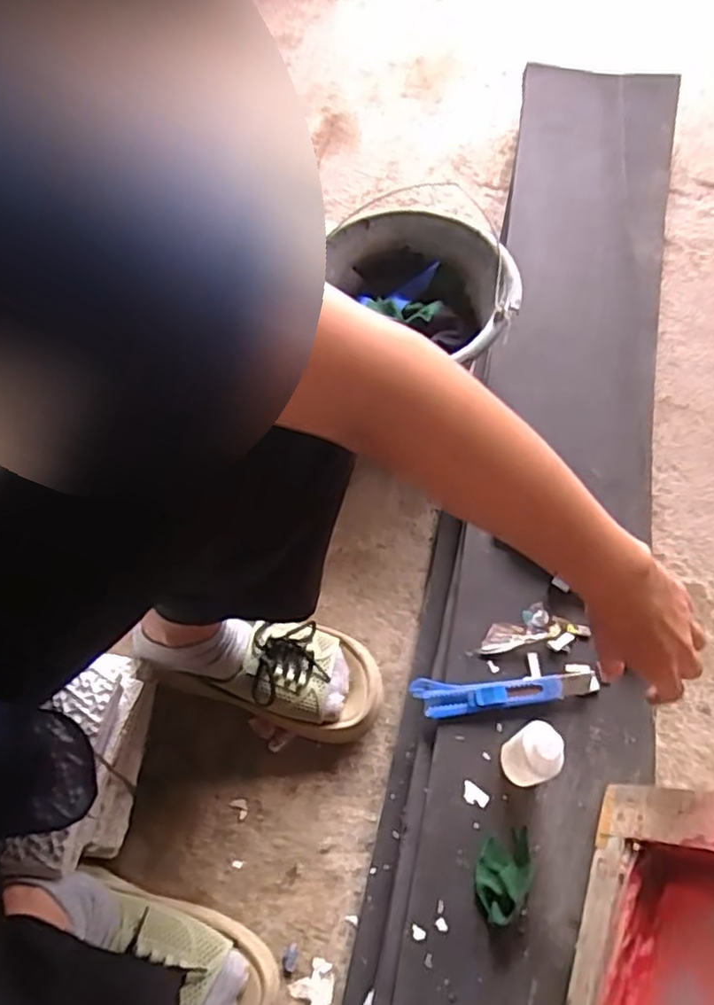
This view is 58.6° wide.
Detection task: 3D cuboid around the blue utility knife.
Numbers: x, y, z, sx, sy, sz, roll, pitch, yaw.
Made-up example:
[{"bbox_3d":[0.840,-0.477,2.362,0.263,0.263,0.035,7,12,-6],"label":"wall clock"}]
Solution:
[{"bbox_3d":[0.129,0.169,0.562,0.158,0.012,0.031,-1,61,0],"label":"blue utility knife"}]

